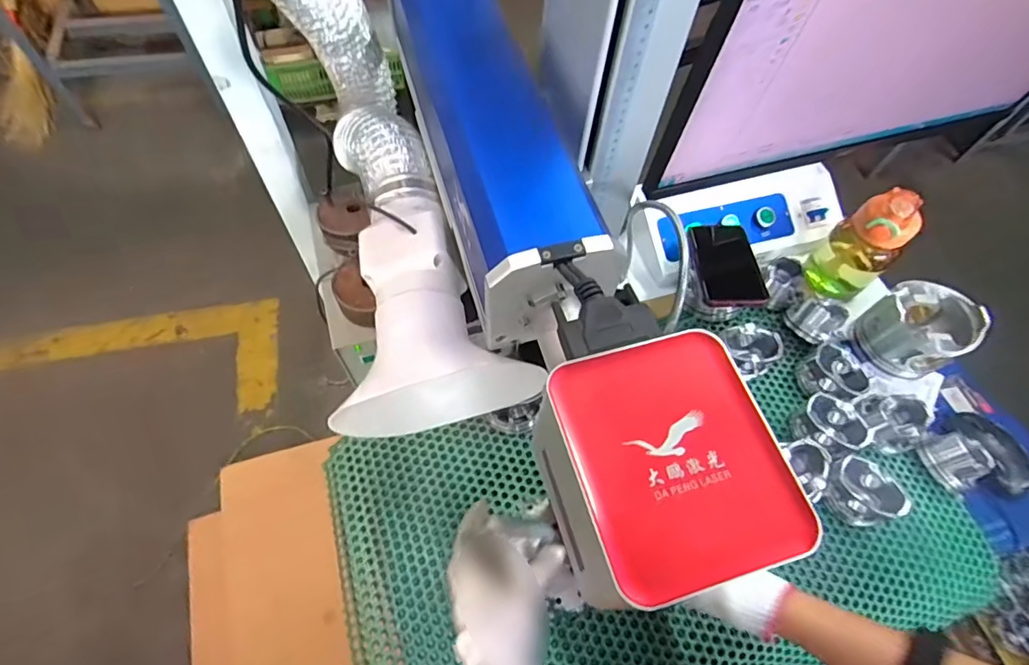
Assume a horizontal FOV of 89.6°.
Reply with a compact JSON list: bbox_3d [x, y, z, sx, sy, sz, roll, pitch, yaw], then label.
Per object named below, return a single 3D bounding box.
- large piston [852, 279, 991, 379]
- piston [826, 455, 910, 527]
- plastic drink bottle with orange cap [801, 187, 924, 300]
[{"bbox_3d":[0.538,-0.006,0.694,0.103,0.084,0.107,2,60,-3],"label":"large piston"},{"bbox_3d":[0.394,0.183,0.592,0.055,0.047,0.075,-29,66,-19],"label":"piston"},{"bbox_3d":[0.498,-0.126,0.735,0.099,0.187,0.085,-36,69,-21],"label":"plastic drink bottle with orange cap"}]

